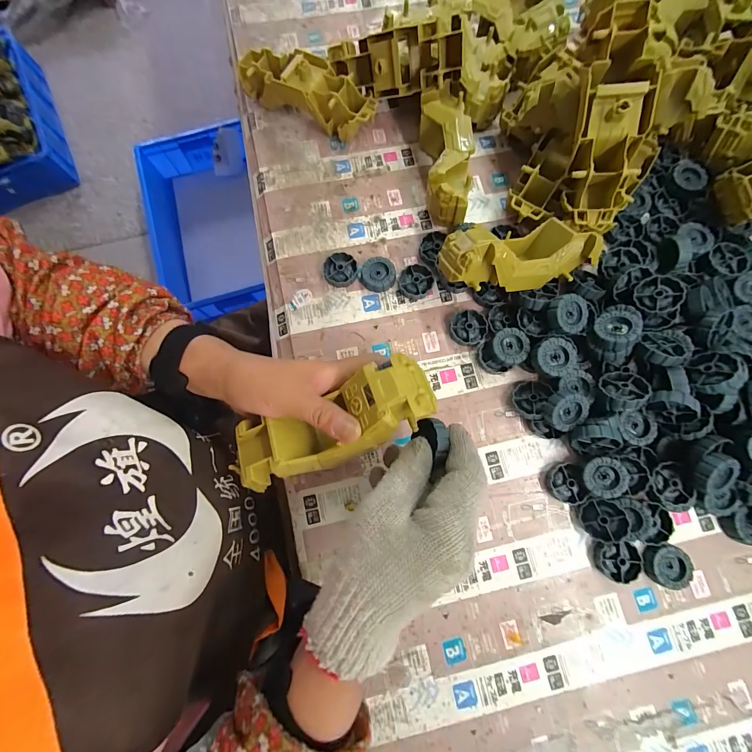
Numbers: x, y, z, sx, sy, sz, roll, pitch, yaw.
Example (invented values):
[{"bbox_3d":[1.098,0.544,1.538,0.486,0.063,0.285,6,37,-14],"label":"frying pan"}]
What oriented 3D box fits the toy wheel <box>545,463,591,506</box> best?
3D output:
[{"bbox_3d":[0.189,0.108,0.328,0.035,0.013,0.039,-14,78,-3],"label":"toy wheel"}]

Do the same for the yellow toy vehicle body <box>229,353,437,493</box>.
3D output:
[{"bbox_3d":[-0.039,0.041,0.258,0.171,0.038,0.060,-24,78,8],"label":"yellow toy vehicle body"}]

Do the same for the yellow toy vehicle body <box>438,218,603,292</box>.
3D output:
[{"bbox_3d":[0.144,-0.120,0.335,0.159,0.071,0.061,-13,78,-3],"label":"yellow toy vehicle body"}]

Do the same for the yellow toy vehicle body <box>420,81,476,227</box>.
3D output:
[{"bbox_3d":[0.079,-0.251,0.379,0.048,0.062,0.154,-4,78,-1],"label":"yellow toy vehicle body"}]

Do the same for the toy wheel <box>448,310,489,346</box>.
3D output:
[{"bbox_3d":[0.100,-0.052,0.358,0.039,0.012,0.037,0,78,0],"label":"toy wheel"}]

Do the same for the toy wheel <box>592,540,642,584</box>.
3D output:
[{"bbox_3d":[0.230,0.177,0.314,0.039,0.012,0.035,-5,78,-1],"label":"toy wheel"}]

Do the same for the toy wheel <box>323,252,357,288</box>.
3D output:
[{"bbox_3d":[-0.041,-0.120,0.375,0.037,0.011,0.038,0,78,0],"label":"toy wheel"}]

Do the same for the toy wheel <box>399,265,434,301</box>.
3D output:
[{"bbox_3d":[0.045,-0.105,0.370,0.038,0.012,0.038,0,78,0],"label":"toy wheel"}]

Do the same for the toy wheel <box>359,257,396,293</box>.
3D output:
[{"bbox_3d":[0.003,-0.115,0.372,0.038,0.012,0.039,0,78,0],"label":"toy wheel"}]

